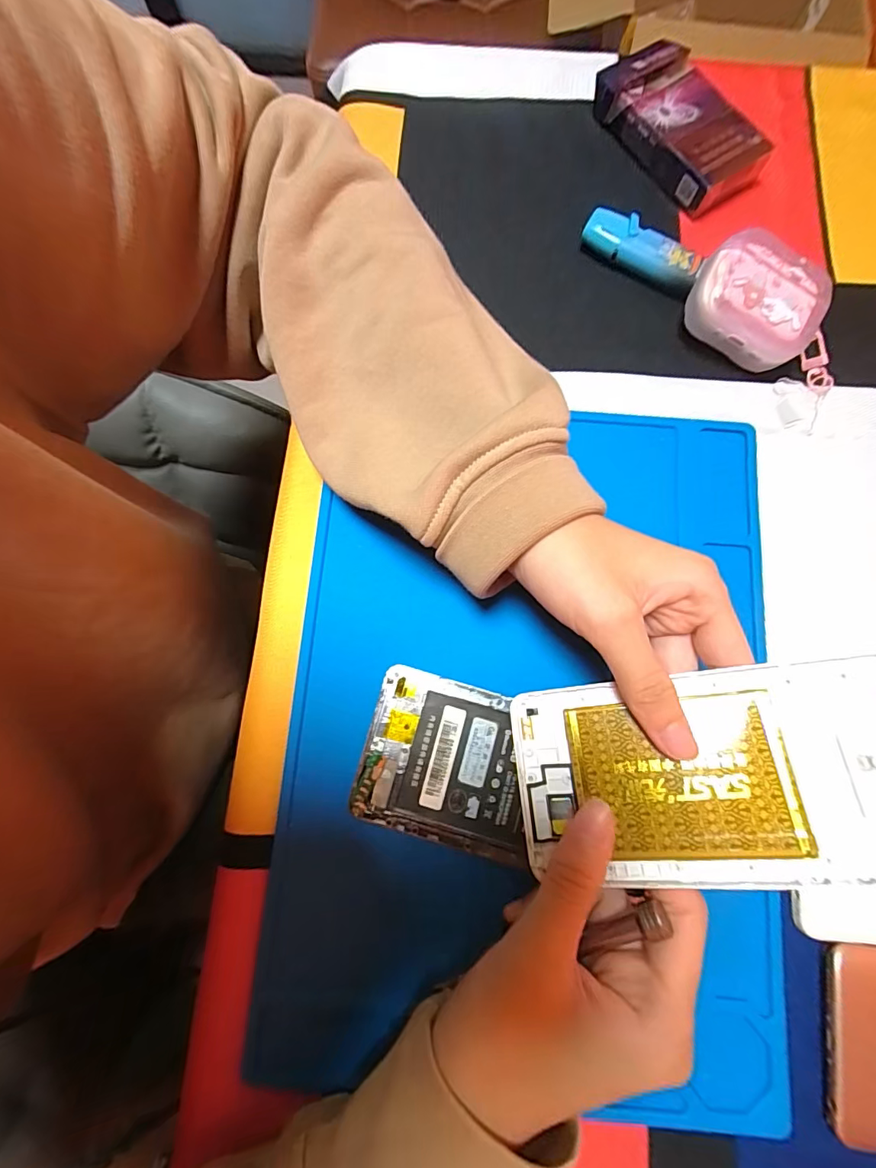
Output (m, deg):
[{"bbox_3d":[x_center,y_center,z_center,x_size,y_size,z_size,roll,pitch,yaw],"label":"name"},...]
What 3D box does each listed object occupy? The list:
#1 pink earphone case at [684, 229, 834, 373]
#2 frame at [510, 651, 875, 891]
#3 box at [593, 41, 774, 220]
[{"bbox_3d":[0.169,-0.149,0.250,0.064,0.035,0.048,30,81,7],"label":"pink earphone case"},{"bbox_3d":[0.100,0.069,0.170,0.141,0.004,0.071,-11,70,17],"label":"frame"},{"bbox_3d":[0.143,-0.274,0.280,0.054,0.025,0.102,-32,80,-5],"label":"box"}]

